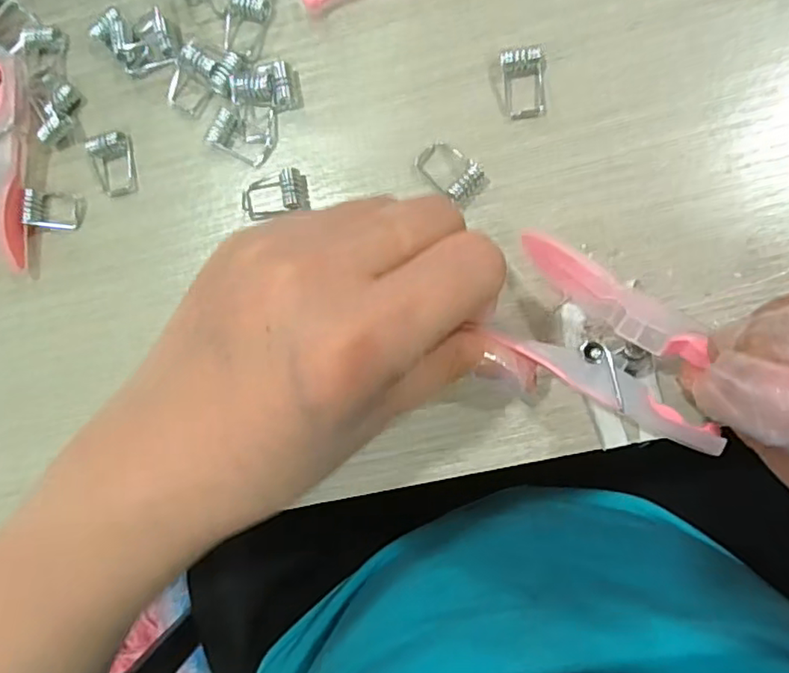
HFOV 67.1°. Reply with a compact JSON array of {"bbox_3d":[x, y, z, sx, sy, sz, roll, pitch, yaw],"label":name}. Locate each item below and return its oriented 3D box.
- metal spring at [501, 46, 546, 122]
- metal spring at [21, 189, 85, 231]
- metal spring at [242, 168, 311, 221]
[{"bbox_3d":[0.045,-0.087,0.203,0.015,0.007,0.022,-7,87,9],"label":"metal spring"},{"bbox_3d":[-0.130,-0.048,0.226,0.021,0.006,0.014,7,89,9],"label":"metal spring"},{"bbox_3d":[-0.043,-0.051,0.215,0.025,0.006,0.015,-8,87,8],"label":"metal spring"}]

